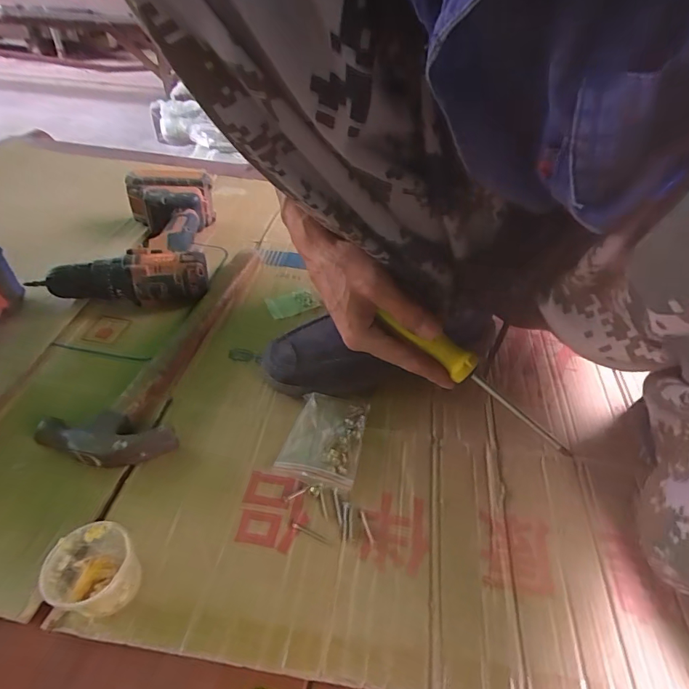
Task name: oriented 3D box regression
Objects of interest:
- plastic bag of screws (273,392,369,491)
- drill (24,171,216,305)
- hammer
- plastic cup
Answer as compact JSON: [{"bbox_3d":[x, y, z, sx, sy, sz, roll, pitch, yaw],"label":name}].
[{"bbox_3d":[-0.018,0.083,0.399,0.067,0.016,0.088,10,44,6],"label":"plastic bag of screws"},{"bbox_3d":[-0.264,-0.143,0.578,0.182,0.070,0.221,-1,44,-6],"label":"drill"},{"bbox_3d":[-0.181,-0.014,0.484,0.103,0.029,0.331,9,44,5],"label":"hammer"},{"bbox_3d":[-0.167,0.152,0.294,0.049,0.041,0.046,2,44,-2],"label":"plastic cup"}]

